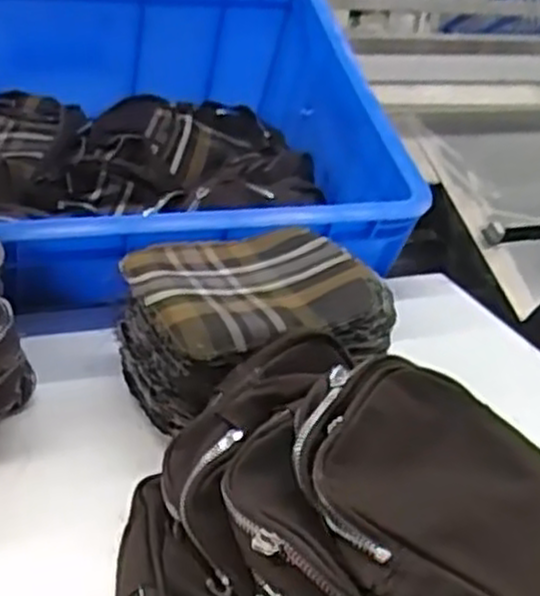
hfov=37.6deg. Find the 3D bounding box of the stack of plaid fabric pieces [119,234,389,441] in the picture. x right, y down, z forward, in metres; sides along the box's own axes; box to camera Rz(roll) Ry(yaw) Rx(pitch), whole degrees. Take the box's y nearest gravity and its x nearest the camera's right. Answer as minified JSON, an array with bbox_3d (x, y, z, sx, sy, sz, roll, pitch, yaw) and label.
[{"bbox_3d":[-0.014,0.019,0.521,0.156,0.077,0.129,-10,31,-27],"label":"stack of plaid fabric pieces"}]

